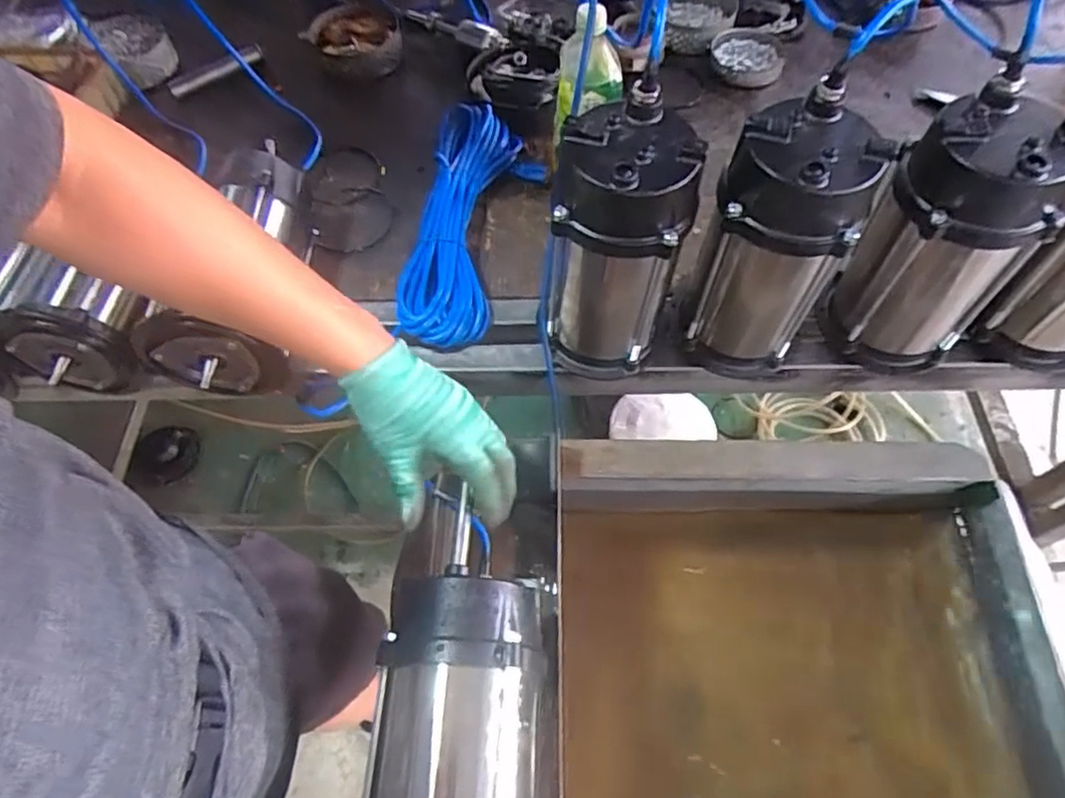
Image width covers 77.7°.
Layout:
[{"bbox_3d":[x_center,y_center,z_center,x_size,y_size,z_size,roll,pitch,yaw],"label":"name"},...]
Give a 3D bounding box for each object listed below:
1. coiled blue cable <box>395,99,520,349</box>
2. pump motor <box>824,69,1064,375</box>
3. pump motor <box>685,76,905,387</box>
[{"bbox_3d":[-0.087,-0.222,0.809,0.105,0.054,0.355,5,61,5],"label":"coiled blue cable"},{"bbox_3d":[0.379,-0.141,0.627,0.108,0.261,0.113,-6,60,-1],"label":"pump motor"},{"bbox_3d":[0.219,-0.131,0.620,0.113,0.265,0.105,11,61,8],"label":"pump motor"}]

